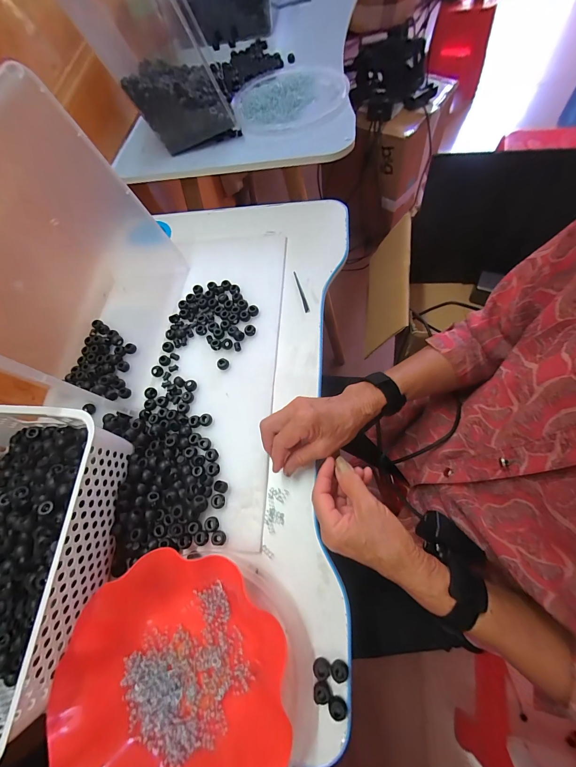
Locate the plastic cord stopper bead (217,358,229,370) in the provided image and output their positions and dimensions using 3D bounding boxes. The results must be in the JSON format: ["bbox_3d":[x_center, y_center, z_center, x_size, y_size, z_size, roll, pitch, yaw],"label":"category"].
[{"bbox_3d":[-0.099,-0.030,0.468,0.017,0.011,0.017,-1,67,2],"label":"plastic cord stopper bead"}]

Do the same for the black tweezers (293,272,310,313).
[{"bbox_3d":[0.022,-0.156,0.518,0.007,0.004,0.087,-14,67,-3],"label":"black tweezers"}]

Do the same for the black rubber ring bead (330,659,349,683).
[{"bbox_3d":[0.053,0.298,0.318,0.018,0.009,0.017,-1,67,2],"label":"black rubber ring bead"}]

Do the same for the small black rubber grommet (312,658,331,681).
[{"bbox_3d":[0.035,0.298,0.320,0.017,0.010,0.016,-1,67,2],"label":"small black rubber grommet"}]

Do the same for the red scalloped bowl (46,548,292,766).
[{"bbox_3d":[-0.116,0.299,0.303,0.202,0.057,0.218,-1,67,2],"label":"red scalloped bowl"}]

